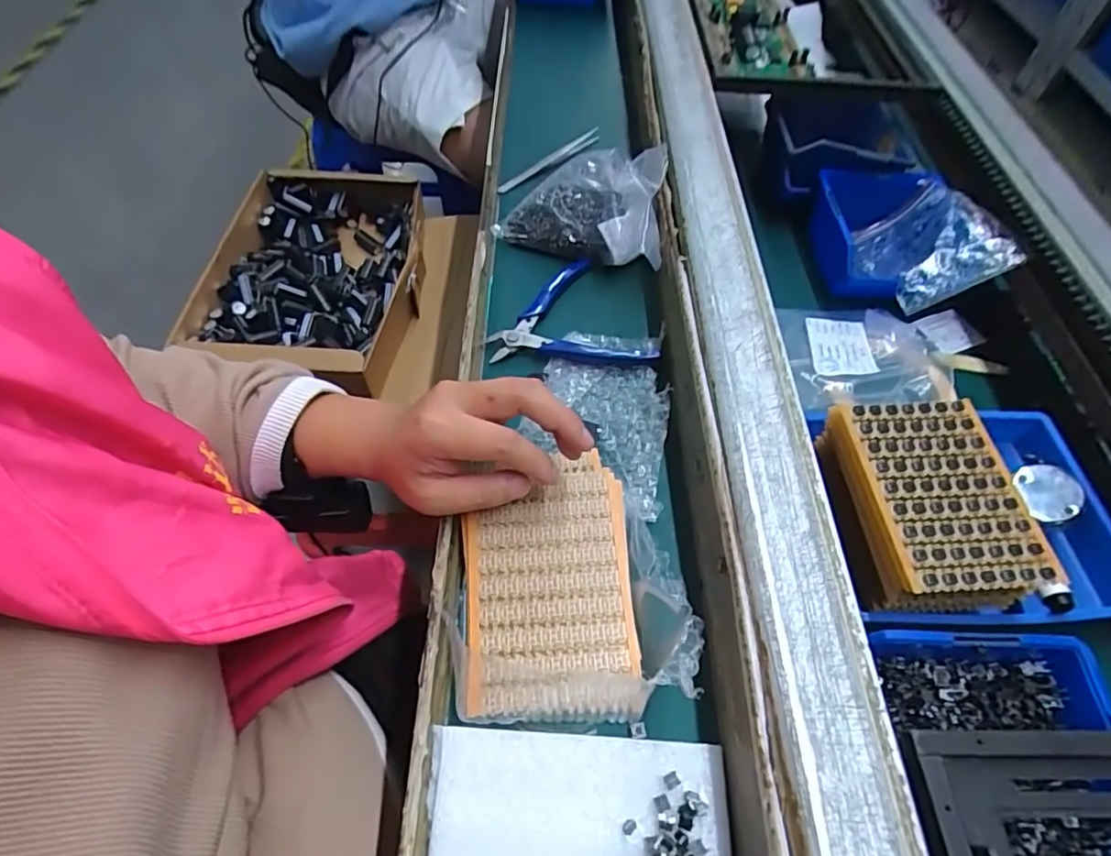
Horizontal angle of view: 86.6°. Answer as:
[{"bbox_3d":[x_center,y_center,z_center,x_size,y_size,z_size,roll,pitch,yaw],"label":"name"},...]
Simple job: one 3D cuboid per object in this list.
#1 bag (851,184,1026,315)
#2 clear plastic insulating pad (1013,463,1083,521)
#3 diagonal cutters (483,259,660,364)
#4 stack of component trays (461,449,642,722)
[{"bbox_3d":[0.322,-0.163,0.522,0.088,0.067,0.134,-3,58,-4],"label":"bag"},{"bbox_3d":[0.331,0.043,0.394,0.037,0.004,0.037,-14,69,9],"label":"clear plastic insulating pad"},{"bbox_3d":[0.004,-0.068,0.433,0.103,0.020,0.110,-23,61,-16],"label":"diagonal cutters"},{"bbox_3d":[-0.003,0.082,0.322,0.088,0.012,0.137,-1,58,-3],"label":"stack of component trays"}]

